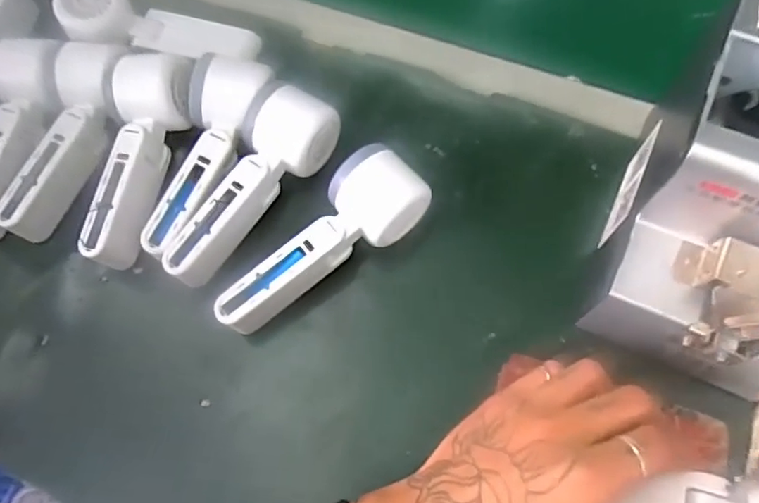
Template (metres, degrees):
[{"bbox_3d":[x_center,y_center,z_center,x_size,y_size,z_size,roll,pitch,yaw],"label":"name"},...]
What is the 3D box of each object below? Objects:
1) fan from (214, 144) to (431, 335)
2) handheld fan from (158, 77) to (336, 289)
[{"bbox_3d":[-0.038,-0.003,0.385,0.056,0.051,0.165,41,75,18],"label":"fan"},{"bbox_3d":[-0.090,-0.046,0.406,0.059,0.056,0.167,23,71,12],"label":"handheld fan"}]

